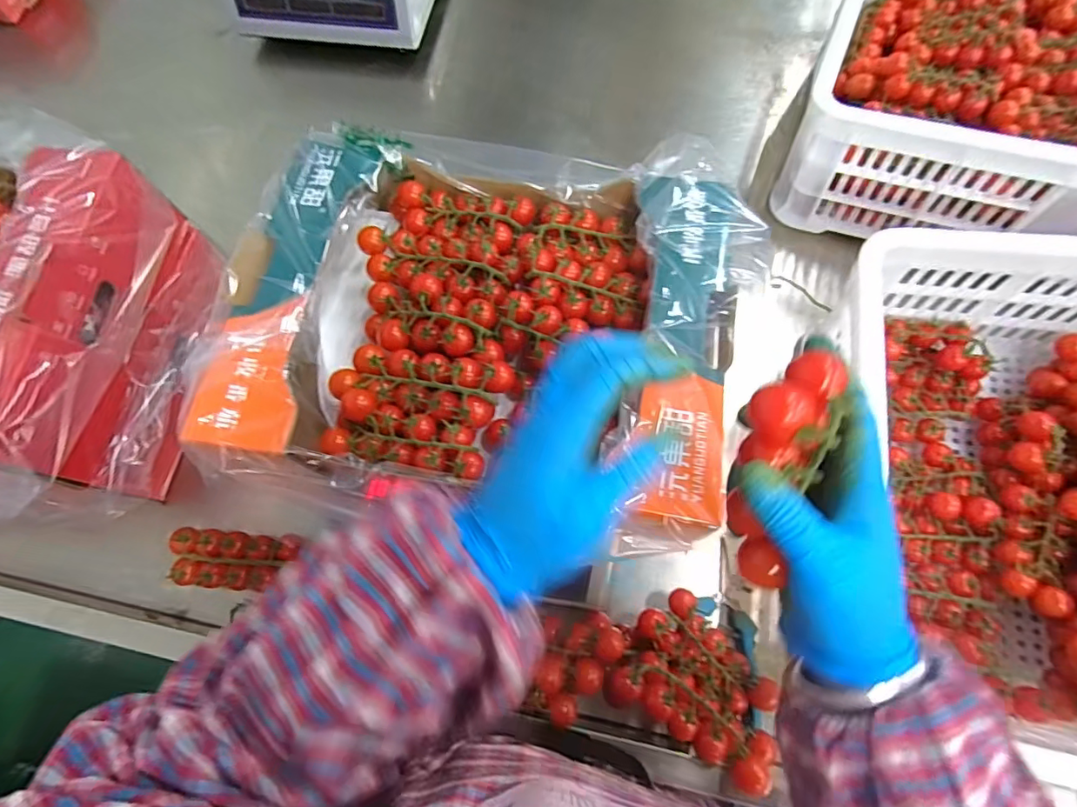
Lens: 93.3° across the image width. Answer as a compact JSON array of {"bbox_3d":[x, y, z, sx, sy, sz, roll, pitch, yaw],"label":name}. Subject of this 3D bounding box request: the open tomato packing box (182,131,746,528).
[{"bbox_3d":[-0.040,-0.075,0.426,0.377,0.092,0.294,9,71,6],"label":"open tomato packing box"}]

